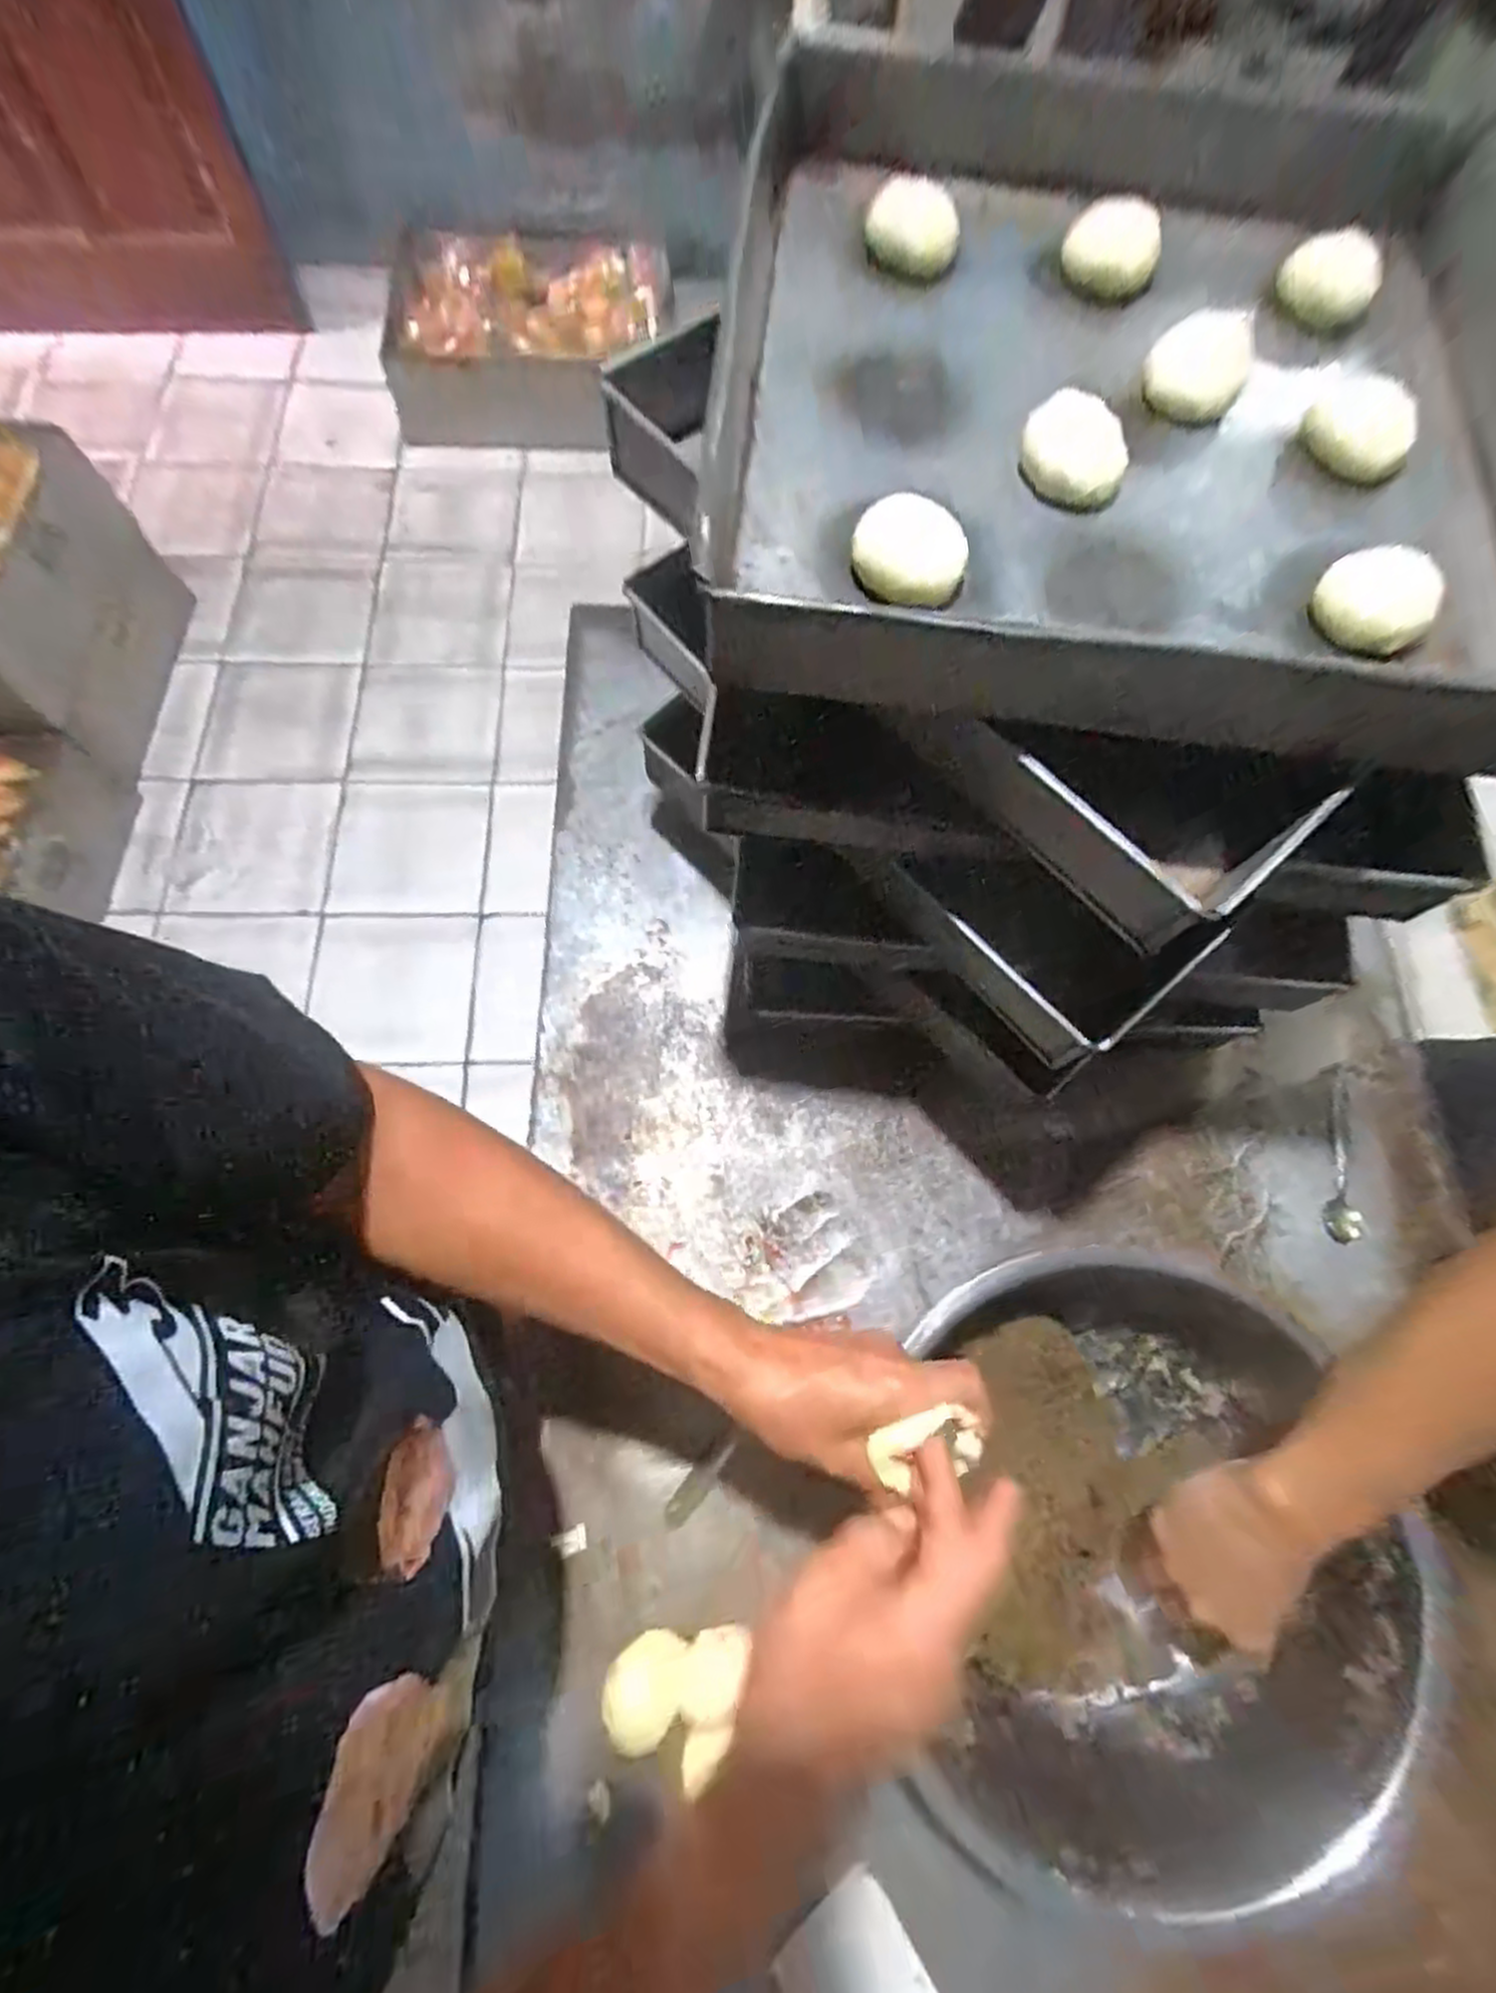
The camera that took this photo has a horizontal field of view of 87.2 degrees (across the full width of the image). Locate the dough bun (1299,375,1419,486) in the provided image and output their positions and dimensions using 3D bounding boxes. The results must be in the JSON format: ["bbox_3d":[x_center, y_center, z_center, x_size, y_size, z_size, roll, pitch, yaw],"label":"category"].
[{"bbox_3d":[0.350,-0.324,0.447,0.057,0.024,0.057,1,70,-2],"label":"dough bun"}]

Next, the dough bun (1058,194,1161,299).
[{"bbox_3d":[0.221,-0.456,0.473,0.054,0.026,0.054,21,71,5],"label":"dough bun"}]

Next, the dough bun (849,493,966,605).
[{"bbox_3d":[0.083,-0.227,0.402,0.055,0.022,0.055,19,70,4],"label":"dough bun"}]

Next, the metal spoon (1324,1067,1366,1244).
[{"bbox_3d":[0.525,0.137,0.688,0.026,0.018,0.156,16,70,3],"label":"metal spoon"}]

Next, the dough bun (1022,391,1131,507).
[{"bbox_3d":[0.178,-0.296,0.433,0.057,0.031,0.055,26,71,7],"label":"dough bun"}]

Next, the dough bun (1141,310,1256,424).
[{"bbox_3d":[0.264,-0.369,0.455,0.054,0.031,0.054,31,72,8],"label":"dough bun"}]

